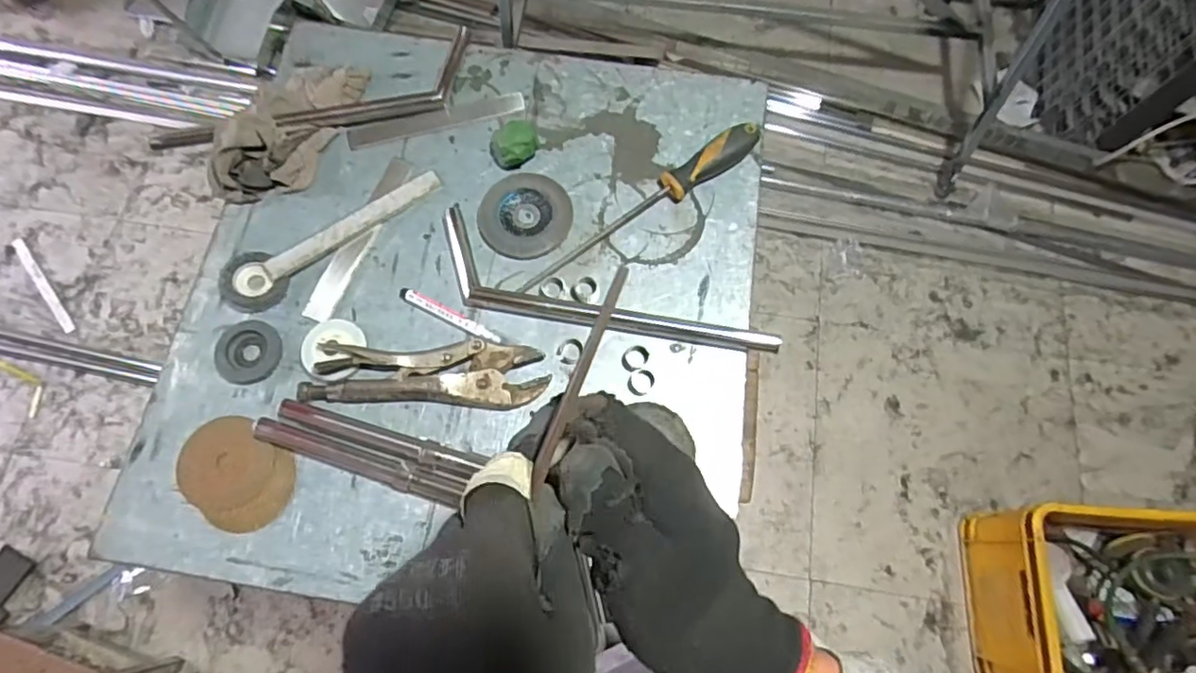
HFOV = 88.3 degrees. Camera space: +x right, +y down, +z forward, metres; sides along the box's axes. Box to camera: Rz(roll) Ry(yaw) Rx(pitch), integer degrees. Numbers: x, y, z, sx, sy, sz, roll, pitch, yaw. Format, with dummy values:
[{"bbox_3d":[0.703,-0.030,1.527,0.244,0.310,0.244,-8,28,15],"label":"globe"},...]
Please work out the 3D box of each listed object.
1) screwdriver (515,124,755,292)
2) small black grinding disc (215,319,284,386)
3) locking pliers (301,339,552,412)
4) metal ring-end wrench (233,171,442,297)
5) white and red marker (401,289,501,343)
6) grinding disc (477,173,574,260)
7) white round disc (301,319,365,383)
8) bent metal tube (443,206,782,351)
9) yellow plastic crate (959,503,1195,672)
[{"bbox_3d":[0.044,-0.138,0.626,0.289,0.030,0.034,-31,74,-10],"label":"screwdriver"},{"bbox_3d":[-0.330,0.014,0.584,0.062,0.009,0.059,0,71,0],"label":"small black grinding disc"},{"bbox_3d":[-0.158,0.034,0.569,0.213,0.015,0.061,2,71,1],"label":"locking pliers"},{"bbox_3d":[-0.260,-0.110,0.623,0.219,0.015,0.032,-36,75,-11],"label":"metal ring-end wrench"},{"bbox_3d":[-0.142,-0.021,0.596,0.111,0.011,0.015,27,73,9],"label":"white and red marker"},{"bbox_3d":[-0.075,-0.124,0.634,0.096,0.004,0.091,0,71,0],"label":"grinding disc"},{"bbox_3d":[-0.251,0.011,0.580,0.060,0.013,0.060,0,71,0],"label":"white round disc"},{"bbox_3d":[0.002,-0.037,0.604,0.345,0.017,0.083,17,72,6],"label":"bent metal tube"},{"bbox_3d":[1.029,0.522,1.181,0.514,0.277,0.352,3,72,0],"label":"yellow plastic crate"}]

